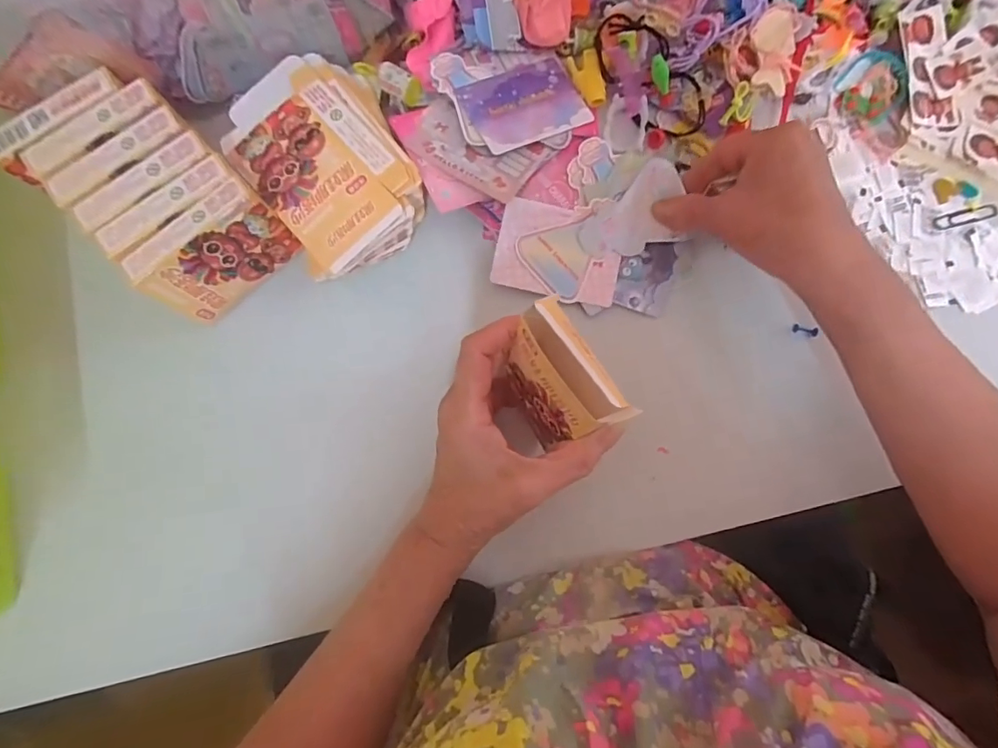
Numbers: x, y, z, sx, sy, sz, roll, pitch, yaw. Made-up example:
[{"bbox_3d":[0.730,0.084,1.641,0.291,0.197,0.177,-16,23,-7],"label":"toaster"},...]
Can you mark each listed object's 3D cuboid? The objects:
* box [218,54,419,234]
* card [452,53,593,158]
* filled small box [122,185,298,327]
[{"bbox_3d":[-0.127,-0.152,0.329,0.086,0.007,0.128,-39,81,-2],"label":"box"},{"bbox_3d":[0.019,-0.198,0.360,0.087,0.004,0.062,-26,80,-15],"label":"card"},{"bbox_3d":[-0.181,-0.077,0.321,0.086,0.061,0.027,-42,82,-5],"label":"filled small box"}]

